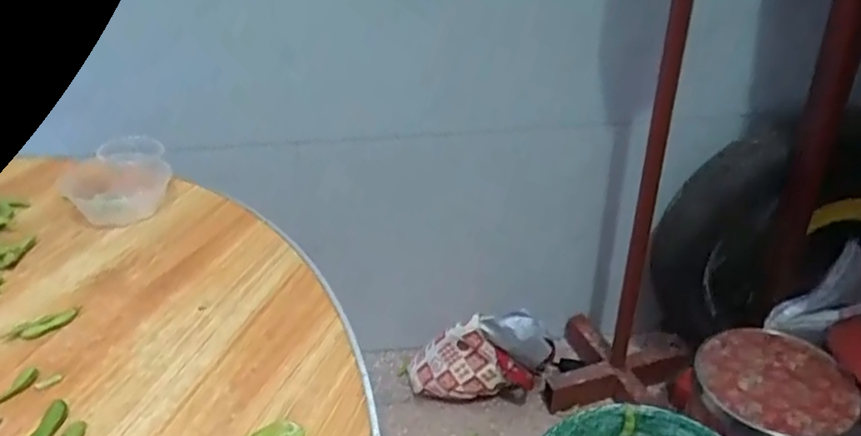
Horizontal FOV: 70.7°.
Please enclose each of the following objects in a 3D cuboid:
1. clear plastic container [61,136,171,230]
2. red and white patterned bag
[{"bbox_3d":[-0.344,-0.043,0.670,0.107,0.063,0.101,-22,36,-28],"label":"clear plastic container"},{"bbox_3d":[0.100,0.306,1.307,0.308,0.250,0.091,5,33,12],"label":"red and white patterned bag"}]

